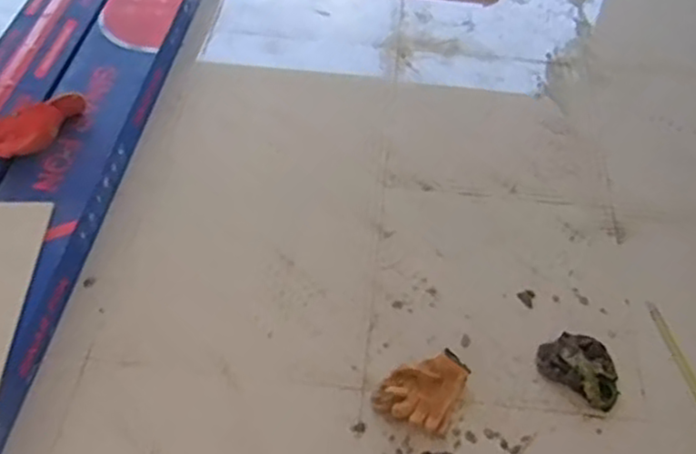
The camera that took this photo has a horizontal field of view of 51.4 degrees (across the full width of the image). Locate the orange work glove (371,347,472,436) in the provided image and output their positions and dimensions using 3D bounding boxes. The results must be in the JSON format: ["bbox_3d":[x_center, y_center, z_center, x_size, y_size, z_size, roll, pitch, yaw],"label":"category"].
[{"bbox_3d":[0.162,0.341,1.568,0.170,0.033,0.183,19,54,13],"label":"orange work glove"}]

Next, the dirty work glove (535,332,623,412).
[{"bbox_3d":[0.526,0.302,1.610,0.186,0.045,0.143,31,58,21],"label":"dirty work glove"}]

